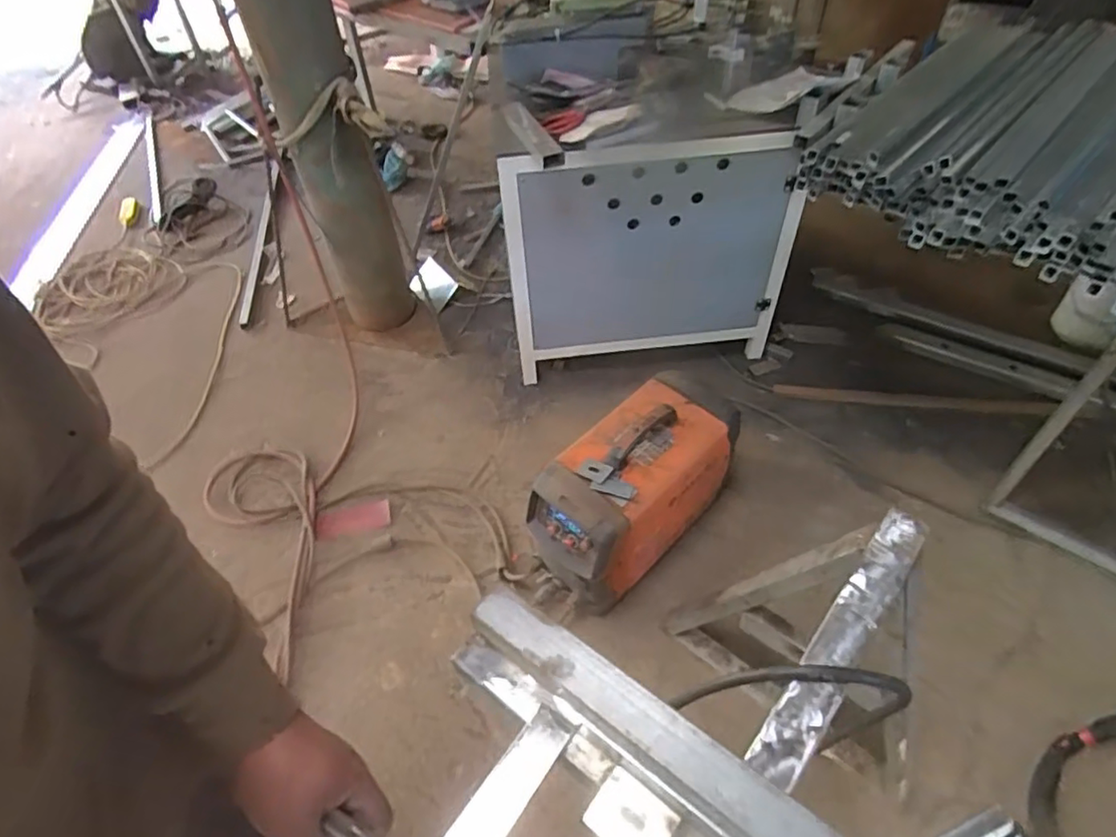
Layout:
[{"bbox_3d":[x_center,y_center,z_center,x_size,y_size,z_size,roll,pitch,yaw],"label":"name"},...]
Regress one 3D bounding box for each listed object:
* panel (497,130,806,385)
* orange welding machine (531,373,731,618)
[{"bbox_3d":[0.240,-0.408,1.666,0.741,0.646,0.093,-6,48,-2],"label":"panel"},{"bbox_3d":[0.166,0.154,1.390,0.465,0.293,0.242,-37,57,-26],"label":"orange welding machine"}]

